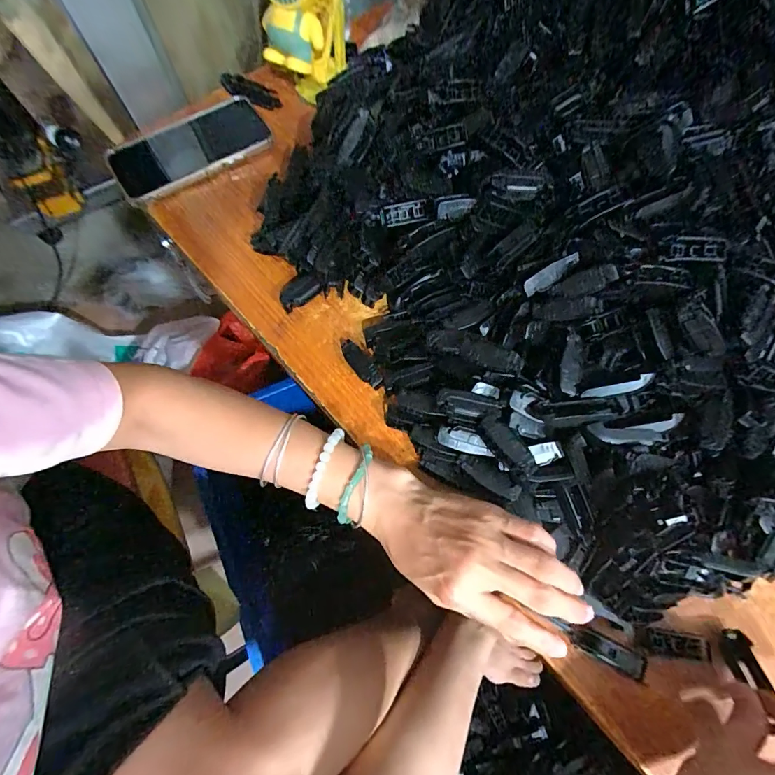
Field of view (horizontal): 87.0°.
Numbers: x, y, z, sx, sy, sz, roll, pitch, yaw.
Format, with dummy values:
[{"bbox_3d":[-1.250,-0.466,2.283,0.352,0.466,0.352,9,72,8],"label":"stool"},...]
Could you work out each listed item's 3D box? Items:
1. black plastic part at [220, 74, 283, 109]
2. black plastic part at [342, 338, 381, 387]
[{"bbox_3d":[-0.159,-0.339,0.469,0.073,0.022,0.017,17,69,7],"label":"black plastic part"},{"bbox_3d":[-0.023,-0.019,0.354,0.015,0.016,0.049,-40,73,-14],"label":"black plastic part"}]

